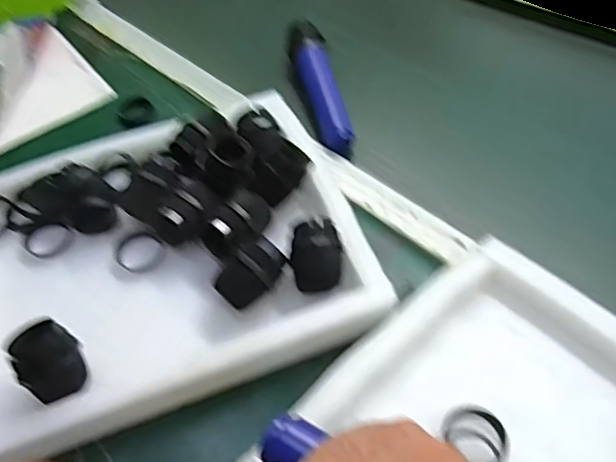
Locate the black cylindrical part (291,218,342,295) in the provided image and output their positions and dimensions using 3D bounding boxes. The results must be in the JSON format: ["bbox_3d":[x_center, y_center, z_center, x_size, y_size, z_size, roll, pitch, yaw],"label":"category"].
[{"bbox_3d":[0.007,0.018,0.489,0.045,0.038,0.055,-8,52,-1],"label":"black cylindrical part"}]

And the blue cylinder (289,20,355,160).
[{"bbox_3d":[0.013,-0.170,0.676,0.042,0.046,0.188,-11,52,-3],"label":"blue cylinder"}]

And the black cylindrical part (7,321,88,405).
[{"bbox_3d":[-0.194,0.099,0.434,0.057,0.042,0.046,31,61,26],"label":"black cylindrical part"}]

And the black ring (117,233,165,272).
[{"bbox_3d":[-0.155,0.019,0.532,0.041,0.011,0.040,-3,52,3],"label":"black ring"}]

